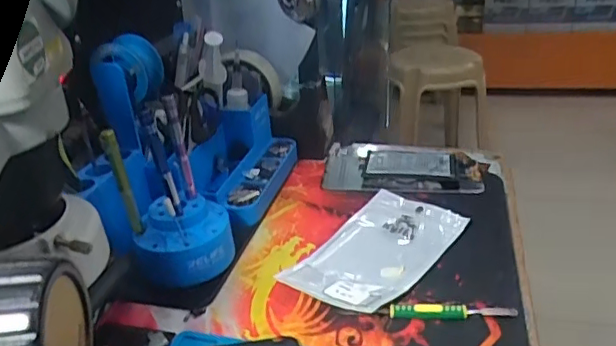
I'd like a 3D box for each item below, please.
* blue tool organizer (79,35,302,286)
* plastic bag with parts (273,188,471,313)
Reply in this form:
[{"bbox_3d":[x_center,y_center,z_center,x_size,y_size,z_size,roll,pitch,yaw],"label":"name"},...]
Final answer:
[{"bbox_3d":[-0.104,-0.032,0.512,0.130,0.151,0.237,6,29,16],"label":"blue tool organizer"},{"bbox_3d":[0.057,0.061,0.471,0.087,0.013,0.155,18,34,35],"label":"plastic bag with parts"}]

